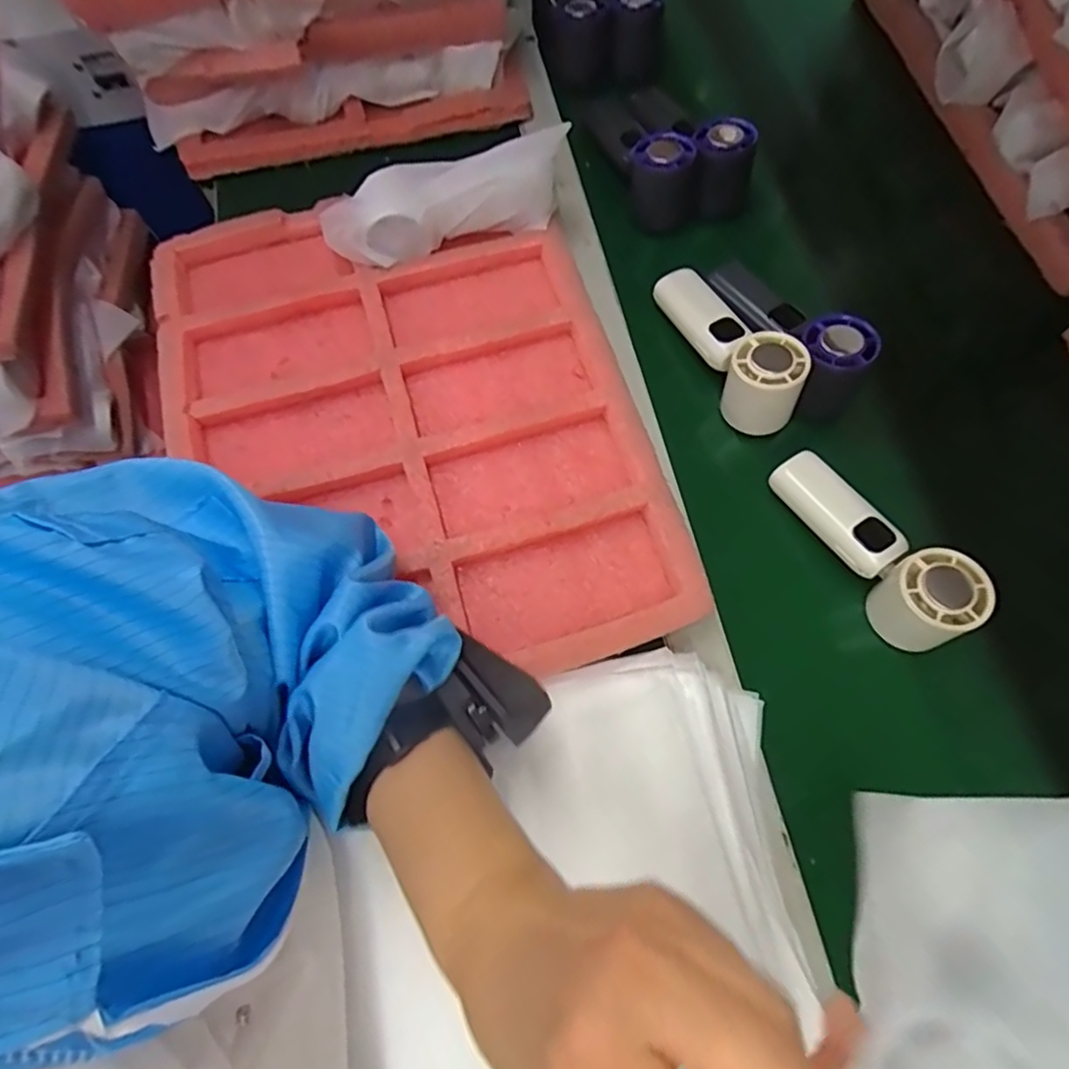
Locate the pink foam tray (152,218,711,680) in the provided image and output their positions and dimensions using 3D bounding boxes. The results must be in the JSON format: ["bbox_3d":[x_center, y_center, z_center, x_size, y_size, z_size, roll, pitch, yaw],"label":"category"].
[{"bbox_3d":[-0.097,-0.086,0.458,0.325,0.031,0.417,-16,70,-5],"label":"pink foam tray"}]

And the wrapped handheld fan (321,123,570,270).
[{"bbox_3d":[-0.074,-0.272,0.496,0.199,0.067,0.067,-18,70,-5],"label":"wrapped handheld fan"}]

